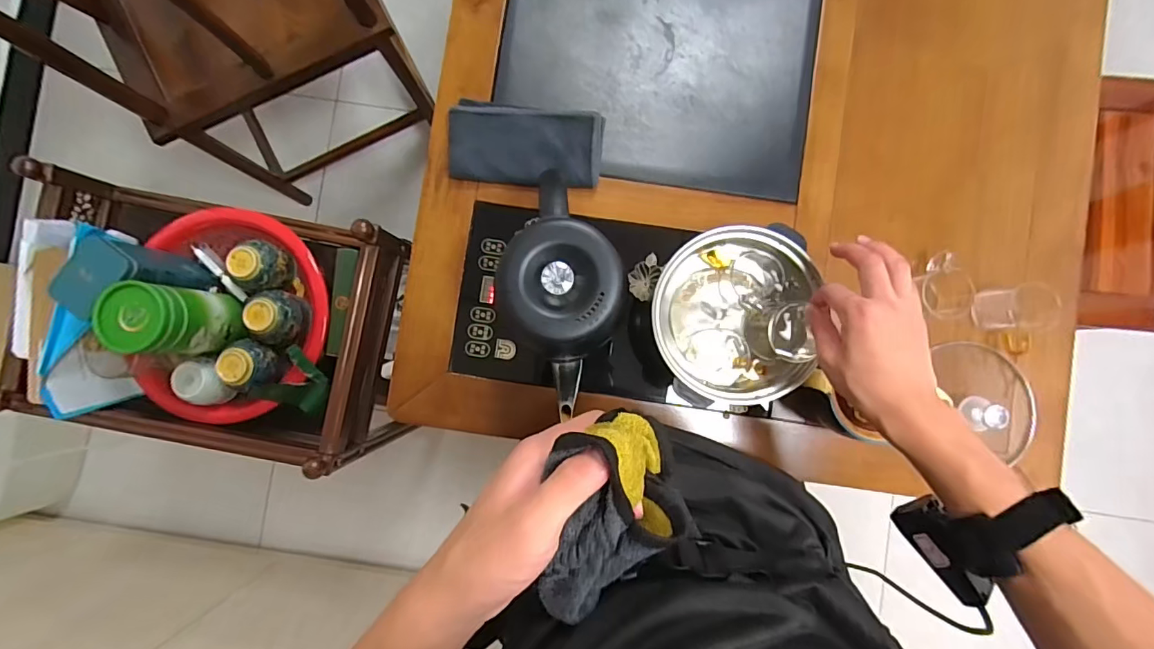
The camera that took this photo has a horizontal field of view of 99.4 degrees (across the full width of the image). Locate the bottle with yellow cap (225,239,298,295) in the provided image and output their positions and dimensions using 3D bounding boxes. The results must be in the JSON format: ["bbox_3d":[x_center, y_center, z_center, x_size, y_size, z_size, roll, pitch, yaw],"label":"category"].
[{"bbox_3d":[-0.425,-0.078,0.660,0.055,0.064,0.064,-1,87,-1],"label":"bottle with yellow cap"}]

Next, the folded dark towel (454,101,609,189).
[{"bbox_3d":[-0.058,-0.204,0.551,0.170,0.031,0.093,5,87,-1],"label":"folded dark towel"}]

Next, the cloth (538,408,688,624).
[{"bbox_3d":[0.014,0.098,0.253,0.084,0.058,0.092,-20,88,-2],"label":"cloth"}]

